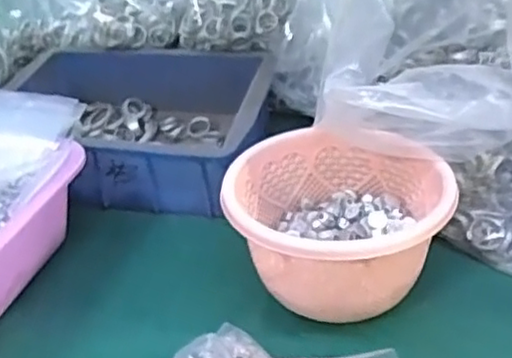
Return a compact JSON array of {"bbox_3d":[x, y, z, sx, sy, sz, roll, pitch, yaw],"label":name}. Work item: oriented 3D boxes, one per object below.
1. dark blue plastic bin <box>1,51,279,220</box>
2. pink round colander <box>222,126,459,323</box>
[{"bbox_3d":[-0.116,-0.046,0.634,0.255,0.083,0.187,6,37,16],"label":"dark blue plastic bin"},{"bbox_3d":[0.059,0.038,0.470,0.145,0.095,0.134,0,36,9],"label":"pink round colander"}]

